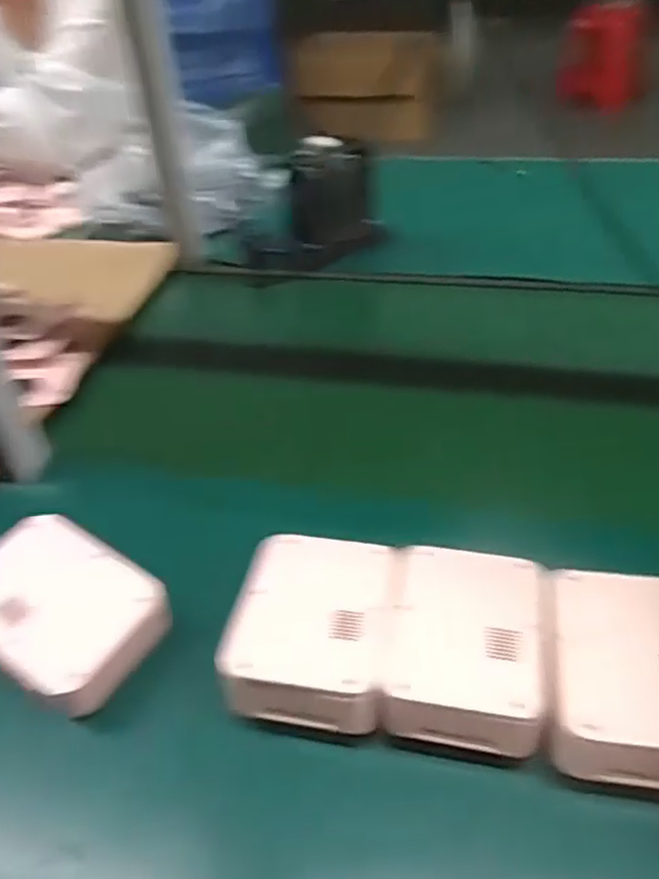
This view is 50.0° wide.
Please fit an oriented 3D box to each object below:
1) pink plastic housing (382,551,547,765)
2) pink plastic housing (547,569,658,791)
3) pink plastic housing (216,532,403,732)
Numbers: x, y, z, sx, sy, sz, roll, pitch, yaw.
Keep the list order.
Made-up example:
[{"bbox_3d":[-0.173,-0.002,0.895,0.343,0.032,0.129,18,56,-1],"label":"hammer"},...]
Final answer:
[{"bbox_3d":[0.091,0.135,0.473,0.100,0.040,0.131,4,41,11],"label":"pink plastic housing"},{"bbox_3d":[0.191,0.146,0.444,0.103,0.044,0.127,5,41,12],"label":"pink plastic housing"},{"bbox_3d":[-0.010,0.126,0.486,0.102,0.040,0.132,5,41,11],"label":"pink plastic housing"}]

